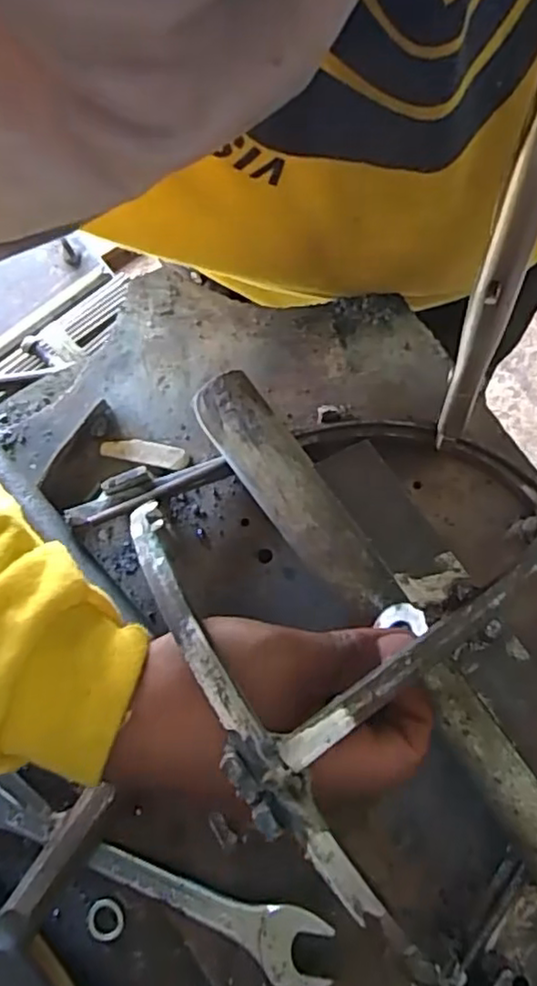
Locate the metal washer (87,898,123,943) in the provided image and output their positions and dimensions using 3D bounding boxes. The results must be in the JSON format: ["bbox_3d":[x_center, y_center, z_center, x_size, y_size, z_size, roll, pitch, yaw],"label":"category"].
[{"bbox_3d":[-0.082,0.215,0.329,0.017,0.004,0.019,-26,78,-5],"label":"metal washer"}]

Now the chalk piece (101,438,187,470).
[{"bbox_3d":[-0.067,-0.022,0.350,0.045,0.006,0.012,11,77,4],"label":"chalk piece"}]

